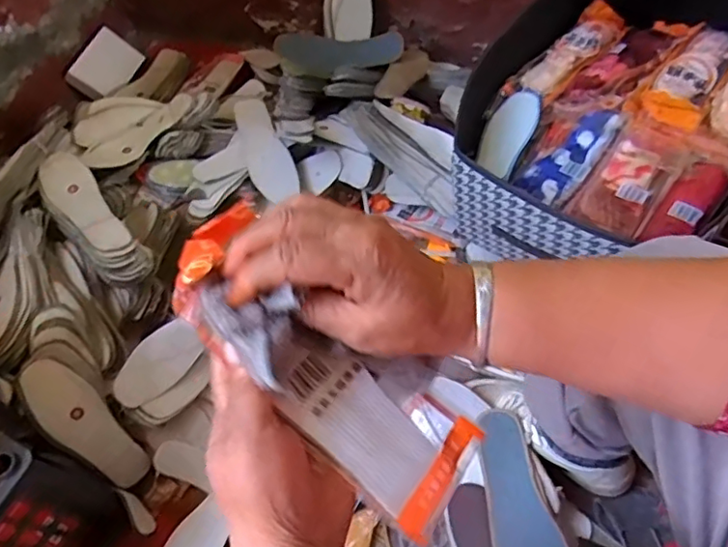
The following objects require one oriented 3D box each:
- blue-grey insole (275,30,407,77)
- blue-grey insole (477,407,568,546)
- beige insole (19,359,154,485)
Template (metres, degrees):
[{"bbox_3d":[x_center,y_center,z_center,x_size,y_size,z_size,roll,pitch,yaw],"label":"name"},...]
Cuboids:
[{"bbox_3d":[-0.048,-0.424,1.102,0.241,0.073,0.014,-1,29,-1],"label":"blue-grey insole"},{"bbox_3d":[0.193,0.309,0.701,0.083,0.013,0.271,-21,69,10],"label":"blue-grey insole"},{"bbox_3d":[-0.349,0.195,0.719,0.010,0.209,0.067,-1,37,40],"label":"beige insole"}]

